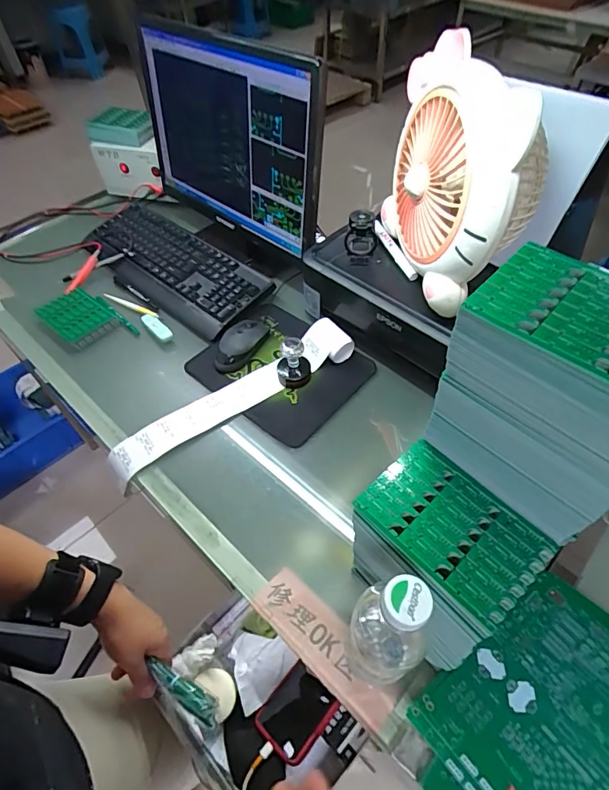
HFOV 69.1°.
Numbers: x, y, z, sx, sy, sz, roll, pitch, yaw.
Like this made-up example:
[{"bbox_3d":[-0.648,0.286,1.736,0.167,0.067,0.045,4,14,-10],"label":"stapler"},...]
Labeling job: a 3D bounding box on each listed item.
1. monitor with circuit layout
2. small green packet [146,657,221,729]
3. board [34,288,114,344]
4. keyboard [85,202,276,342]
[{"bbox_3d":[-0.144,-0.441,0.749,0.069,0.308,0.484,-35,58,-22],"label":"monitor with circuit layout"},{"bbox_3d":[-0.123,0.304,0.456,0.087,0.022,0.023,28,58,17],"label":"small green packet"},{"bbox_3d":[-0.404,-0.138,0.789,0.123,0.023,0.088,37,62,27],"label":"board"},{"bbox_3d":[-0.267,-0.260,0.861,0.443,0.033,0.161,35,61,26],"label":"keyboard"}]

